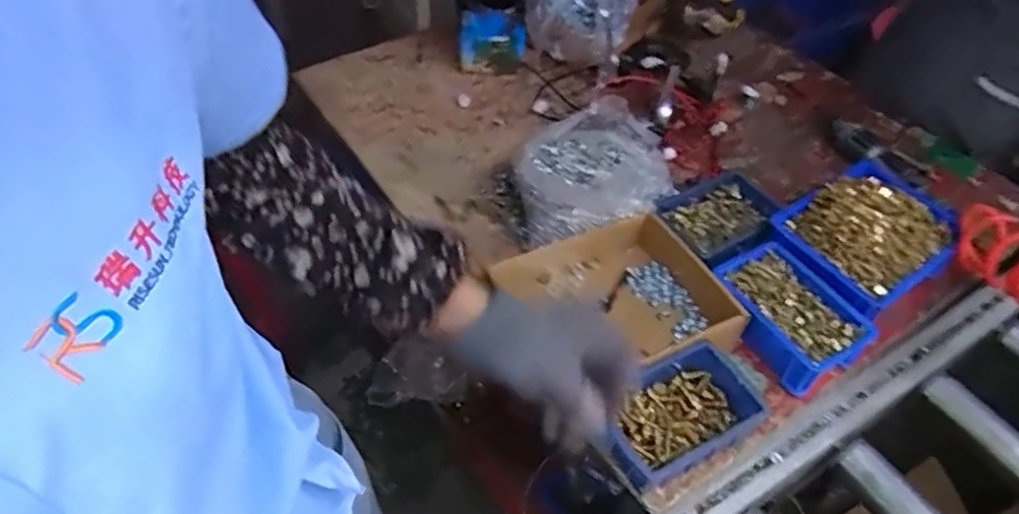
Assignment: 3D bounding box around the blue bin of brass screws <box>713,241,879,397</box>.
[{"bbox_3d":[0.288,0.059,0.710,0.105,0.045,0.152,-27,55,-24],"label":"blue bin of brass screws"}]

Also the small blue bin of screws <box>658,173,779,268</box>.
[{"bbox_3d":[0.245,-0.043,0.809,0.151,0.045,0.112,-26,55,-23],"label":"small blue bin of screws"}]

